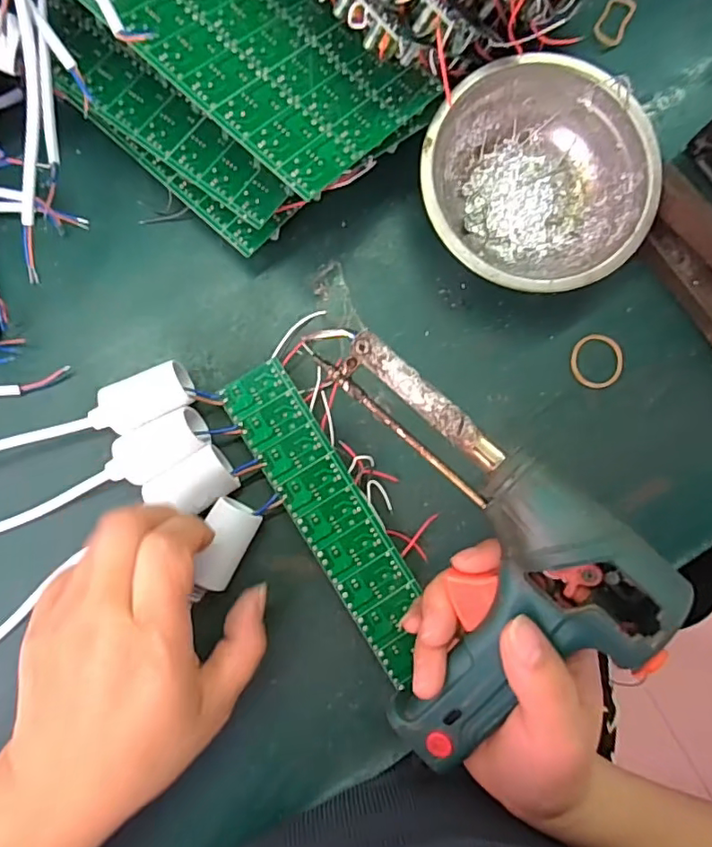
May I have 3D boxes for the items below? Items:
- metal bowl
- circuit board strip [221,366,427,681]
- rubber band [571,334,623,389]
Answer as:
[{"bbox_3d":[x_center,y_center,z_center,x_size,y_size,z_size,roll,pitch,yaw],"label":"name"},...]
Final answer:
[{"bbox_3d":[0.099,-0.134,0.319,0.125,0.042,0.121,0,85,-5],"label":"metal bowl"},{"bbox_3d":[-0.012,0.051,0.307,0.038,0.013,0.178,-31,88,-7],"label":"circuit board strip"},{"bbox_3d":[0.145,-0.037,0.334,0.031,0.004,0.033,-3,85,-5],"label":"rubber band"}]

